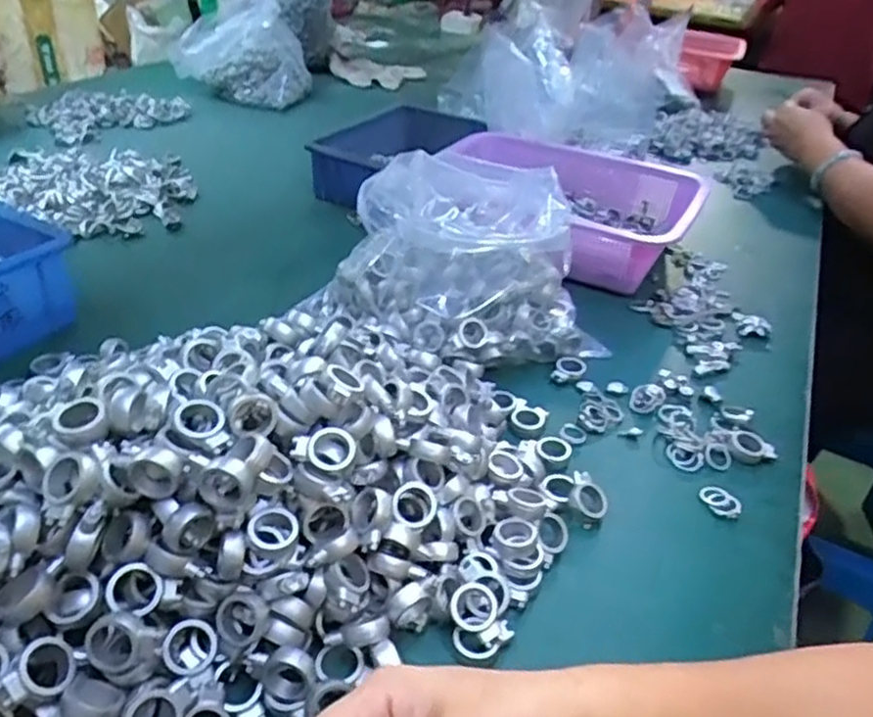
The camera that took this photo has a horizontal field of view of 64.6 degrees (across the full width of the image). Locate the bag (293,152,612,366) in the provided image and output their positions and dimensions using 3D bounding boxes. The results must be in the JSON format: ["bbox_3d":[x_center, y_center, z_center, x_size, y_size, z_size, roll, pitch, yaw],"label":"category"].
[{"bbox_3d":[0.020,-0.089,0.610,0.222,0.143,0.175,-15,40,-25],"label":"bag"}]

